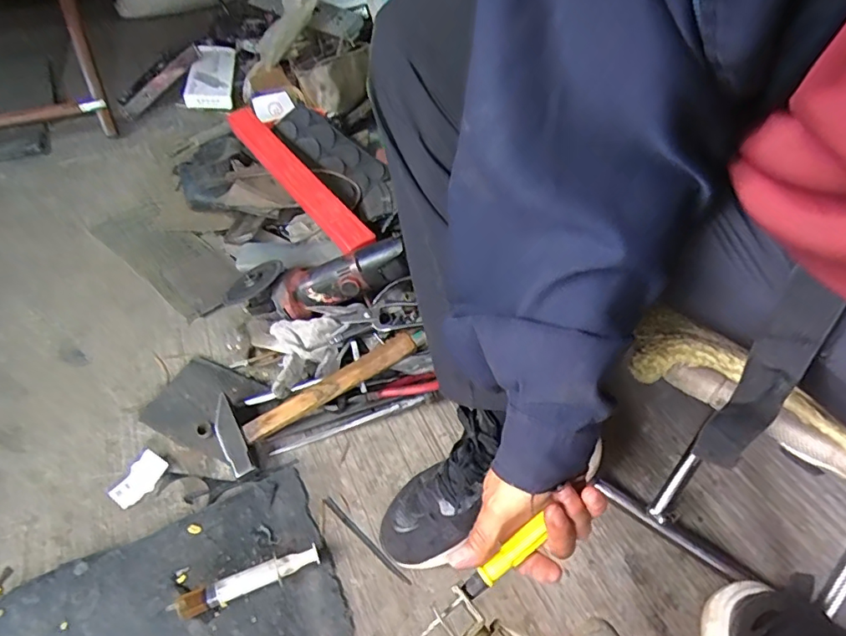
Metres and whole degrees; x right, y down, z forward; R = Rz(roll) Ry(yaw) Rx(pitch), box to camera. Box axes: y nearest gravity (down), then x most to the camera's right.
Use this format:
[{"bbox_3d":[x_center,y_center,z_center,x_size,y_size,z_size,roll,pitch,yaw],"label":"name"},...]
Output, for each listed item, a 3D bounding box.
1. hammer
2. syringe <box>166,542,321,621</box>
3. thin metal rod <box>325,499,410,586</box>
[{"bbox_3d":[-0.122,0.086,0.666,0.282,0.036,0.100,-29,54,-11],"label":"hammer"},{"bbox_3d":[-0.176,0.264,0.532,0.141,0.021,0.026,-19,51,-18],"label":"syringe"},{"bbox_3d":[-0.066,0.245,0.586,0.136,0.007,0.010,37,56,28],"label":"thin metal rod"}]

